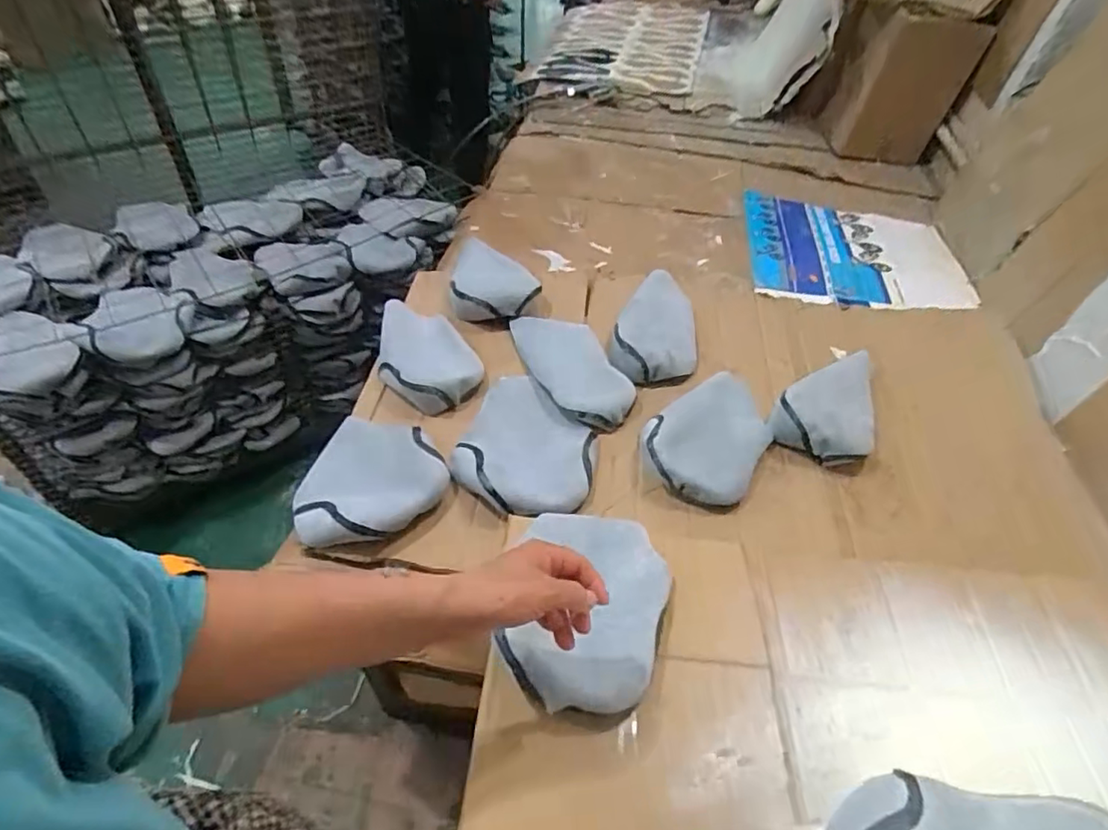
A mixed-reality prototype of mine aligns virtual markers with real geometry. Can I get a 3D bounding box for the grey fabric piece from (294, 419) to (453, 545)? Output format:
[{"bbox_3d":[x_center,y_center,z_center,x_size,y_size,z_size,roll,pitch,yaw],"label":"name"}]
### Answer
[{"bbox_3d":[-0.274,0.087,0.843,0.205,0.061,0.255,-24,48,-25],"label":"grey fabric piece"}]

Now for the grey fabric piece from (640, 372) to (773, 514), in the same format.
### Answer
[{"bbox_3d":[0.246,0.026,0.934,0.172,0.054,0.272,26,51,18],"label":"grey fabric piece"}]

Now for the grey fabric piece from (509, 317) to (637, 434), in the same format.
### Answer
[{"bbox_3d":[0.023,-0.100,1.011,0.125,0.054,0.300,-18,52,-20],"label":"grey fabric piece"}]

